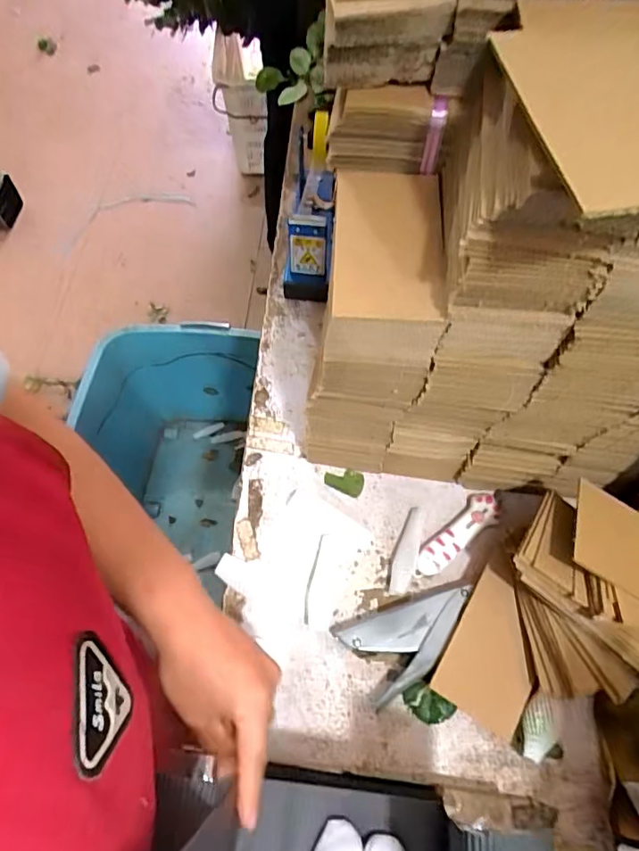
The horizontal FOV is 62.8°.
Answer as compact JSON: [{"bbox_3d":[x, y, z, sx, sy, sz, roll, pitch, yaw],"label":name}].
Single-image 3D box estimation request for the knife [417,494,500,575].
[{"bbox_3d":[0.139,0.110,0.527,0.108,0.015,0.028,-39,70,-18],"label":"knife"}]

